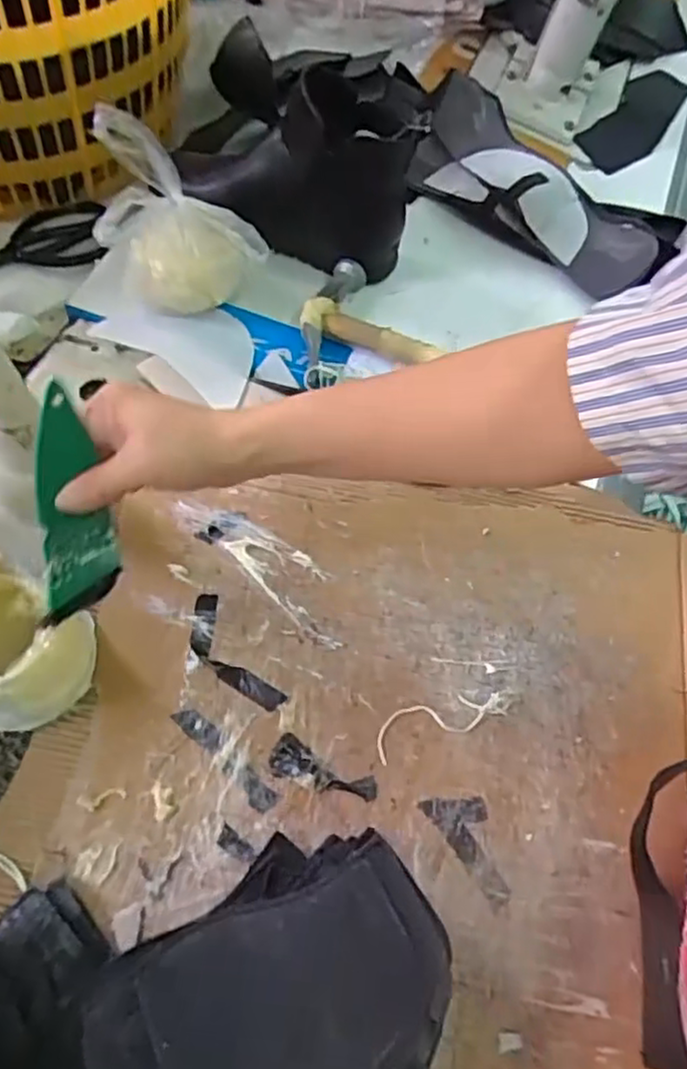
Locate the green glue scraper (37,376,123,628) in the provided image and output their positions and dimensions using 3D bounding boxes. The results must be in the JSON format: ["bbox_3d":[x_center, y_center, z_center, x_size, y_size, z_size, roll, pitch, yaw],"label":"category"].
[{"bbox_3d":[-0.144,-0.014,0.382,0.041,0.133,0.005,-5,22,-30],"label":"green glue scraper"}]

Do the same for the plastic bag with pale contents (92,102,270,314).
[{"bbox_3d":[-0.128,-0.255,0.573,0.123,0.142,0.092,-3,62,-6],"label":"plastic bag with pale contents"}]

